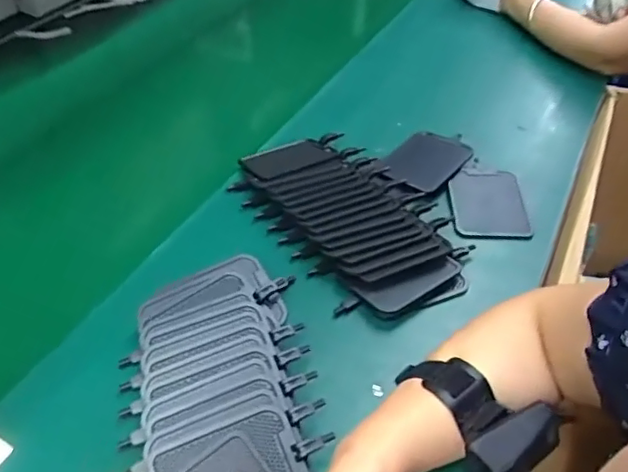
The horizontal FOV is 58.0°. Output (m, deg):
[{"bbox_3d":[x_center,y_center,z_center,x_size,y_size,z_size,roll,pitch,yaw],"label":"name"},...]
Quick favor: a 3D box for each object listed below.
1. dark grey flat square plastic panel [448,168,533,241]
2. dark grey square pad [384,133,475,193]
[{"bbox_3d":[0.188,-0.037,0.614,0.081,0.009,0.105,4,46,3],"label":"dark grey flat square plastic panel"},{"bbox_3d":[0.130,-0.088,0.646,0.069,0.012,0.105,29,52,24],"label":"dark grey square pad"}]

